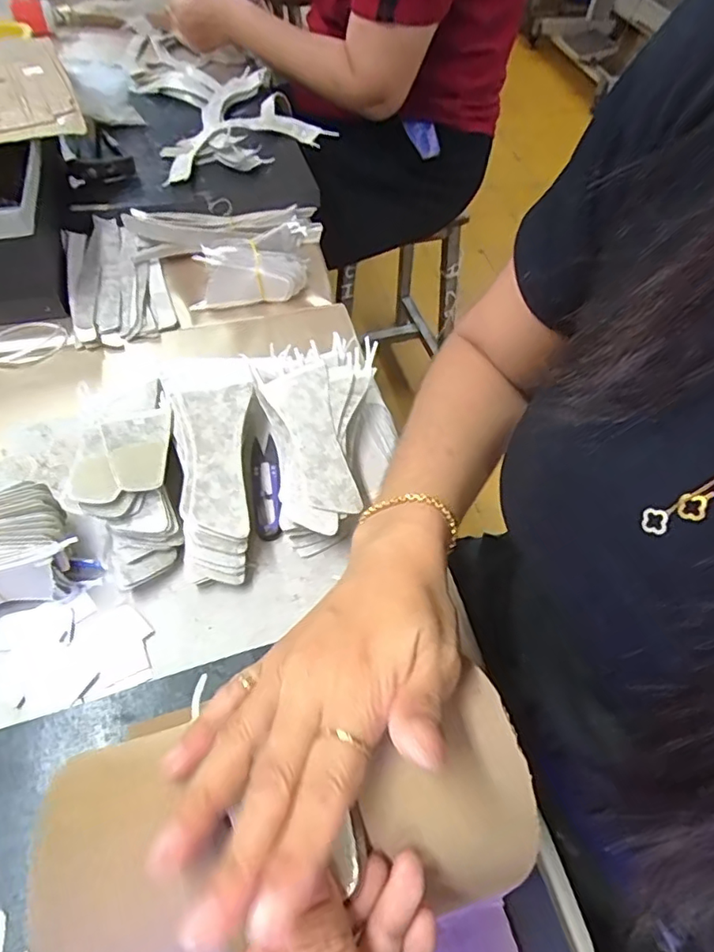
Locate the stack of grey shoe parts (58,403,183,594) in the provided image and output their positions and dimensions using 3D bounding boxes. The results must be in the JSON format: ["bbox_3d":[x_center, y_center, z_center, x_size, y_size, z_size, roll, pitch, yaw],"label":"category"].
[{"bbox_3d":[-0.173,0.007,0.426,0.073,0.057,0.148,-10,57,-10],"label":"stack of grey shoe parts"}]

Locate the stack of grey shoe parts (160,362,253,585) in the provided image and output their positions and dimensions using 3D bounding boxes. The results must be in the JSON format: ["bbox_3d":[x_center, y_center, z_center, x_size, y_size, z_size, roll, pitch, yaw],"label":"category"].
[{"bbox_3d":[-0.108,-0.004,0.446,0.068,0.044,0.179,-10,57,-10],"label":"stack of grey shoe parts"}]

